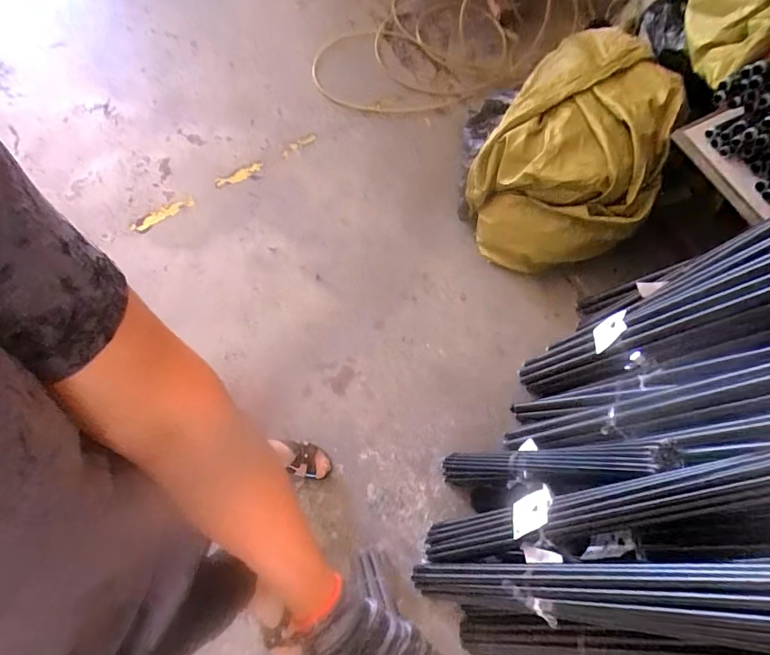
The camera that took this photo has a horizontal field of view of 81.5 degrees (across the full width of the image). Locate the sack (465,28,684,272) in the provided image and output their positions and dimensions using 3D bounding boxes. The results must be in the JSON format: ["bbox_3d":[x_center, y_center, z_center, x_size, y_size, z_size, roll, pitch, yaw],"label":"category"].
[{"bbox_3d":[0.513,-0.480,1.271,0.468,0.352,0.553,20,73,6],"label":"sack"}]

